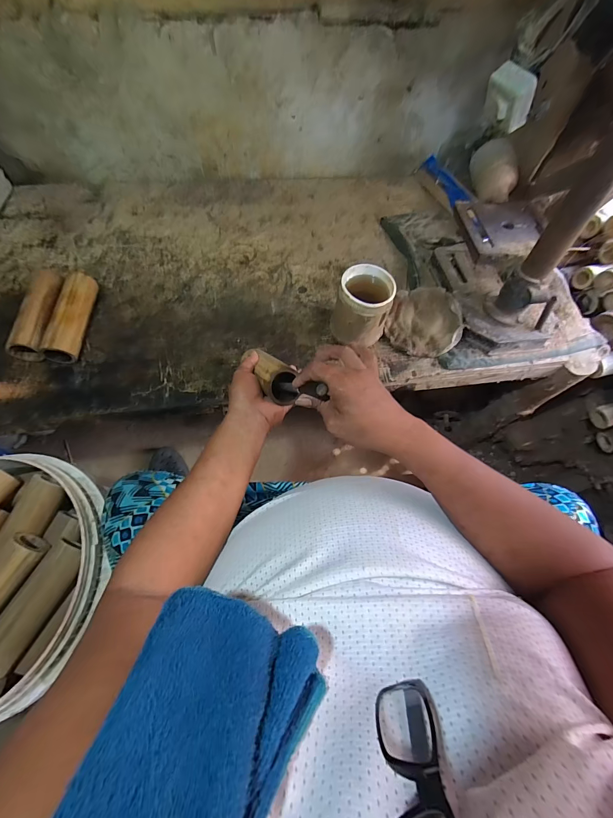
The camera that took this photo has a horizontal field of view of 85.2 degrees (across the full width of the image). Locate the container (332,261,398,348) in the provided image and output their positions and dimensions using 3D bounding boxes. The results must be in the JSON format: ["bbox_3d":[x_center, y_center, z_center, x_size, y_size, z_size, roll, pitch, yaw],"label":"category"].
[{"bbox_3d":[0.102,-0.185,0.621,0.100,0.112,0.109,16,65,6],"label":"container"}]

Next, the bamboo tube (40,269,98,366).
[{"bbox_3d":[-0.453,-0.181,0.640,0.055,0.062,0.186,-1,64,-1],"label":"bamboo tube"}]

